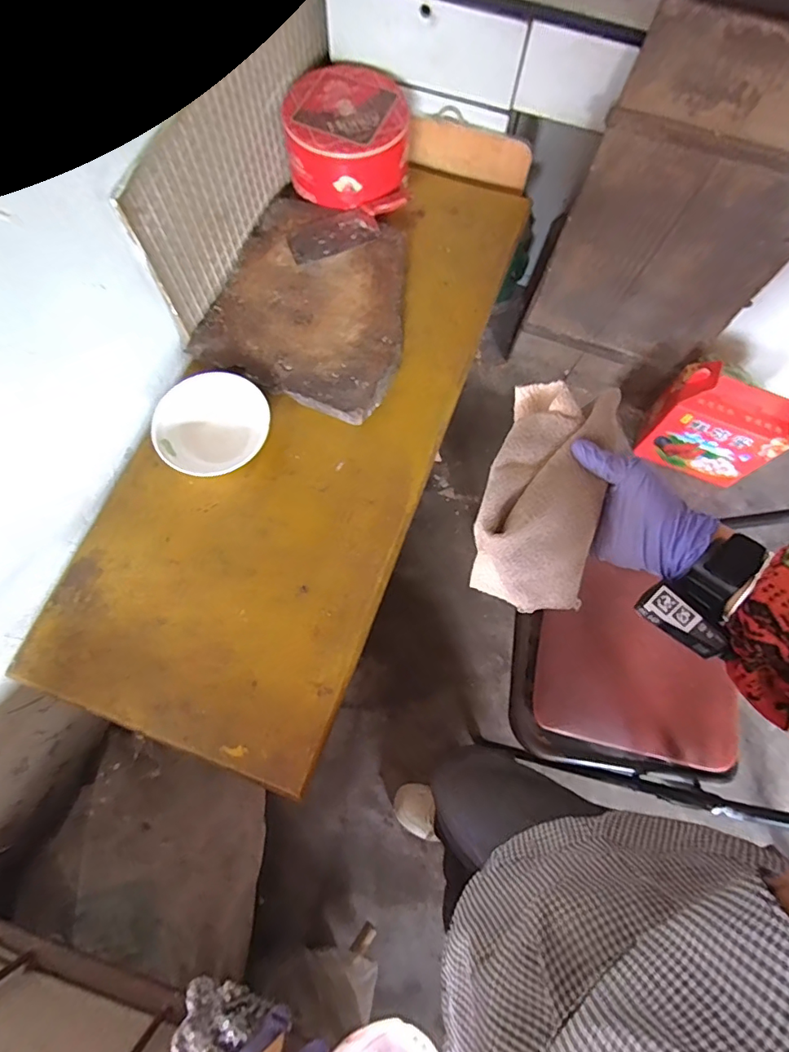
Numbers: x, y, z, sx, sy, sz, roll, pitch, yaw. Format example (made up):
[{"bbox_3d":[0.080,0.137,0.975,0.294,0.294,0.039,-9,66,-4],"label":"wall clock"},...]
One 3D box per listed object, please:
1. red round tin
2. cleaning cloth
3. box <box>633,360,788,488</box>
[{"bbox_3d":[-0.096,-0.798,1.017,0.241,0.128,0.245,1,71,-2],"label":"red round tin"},{"bbox_3d":[0.137,-0.028,0.458,0.106,0.088,0.186,15,71,3],"label":"cleaning cloth"},{"bbox_3d":[0.838,-0.248,1.302,0.289,0.283,0.134,27,73,7],"label":"box"}]

